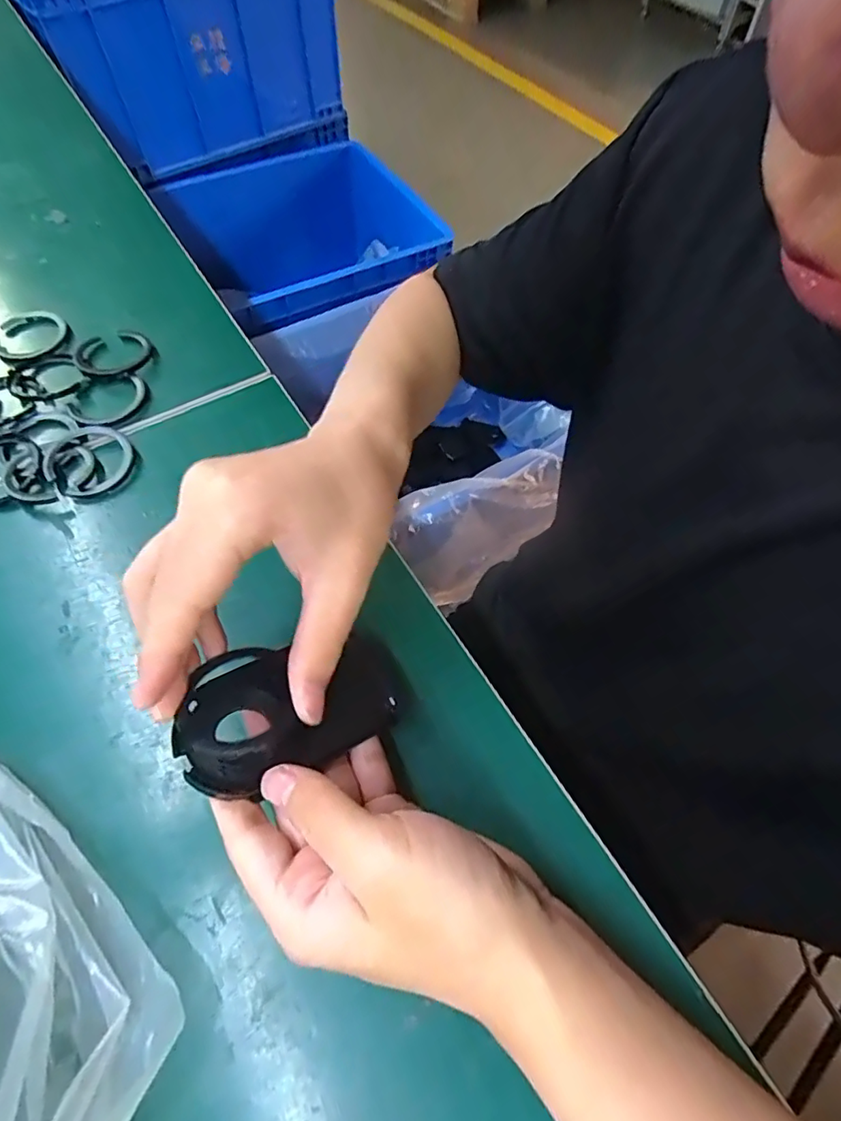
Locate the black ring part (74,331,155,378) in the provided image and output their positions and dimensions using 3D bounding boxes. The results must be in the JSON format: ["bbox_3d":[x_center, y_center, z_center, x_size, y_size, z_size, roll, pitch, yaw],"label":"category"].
[{"bbox_3d":[-0.216,-0.146,0.383,0.049,0.008,0.047,-32,66,-18],"label":"black ring part"}]

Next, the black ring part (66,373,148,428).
[{"bbox_3d":[-0.208,-0.106,0.365,0.051,0.008,0.051,1,60,-1],"label":"black ring part"}]

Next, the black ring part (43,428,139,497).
[{"bbox_3d":[-0.205,-0.062,0.337,0.050,0.010,0.050,0,60,0],"label":"black ring part"}]

